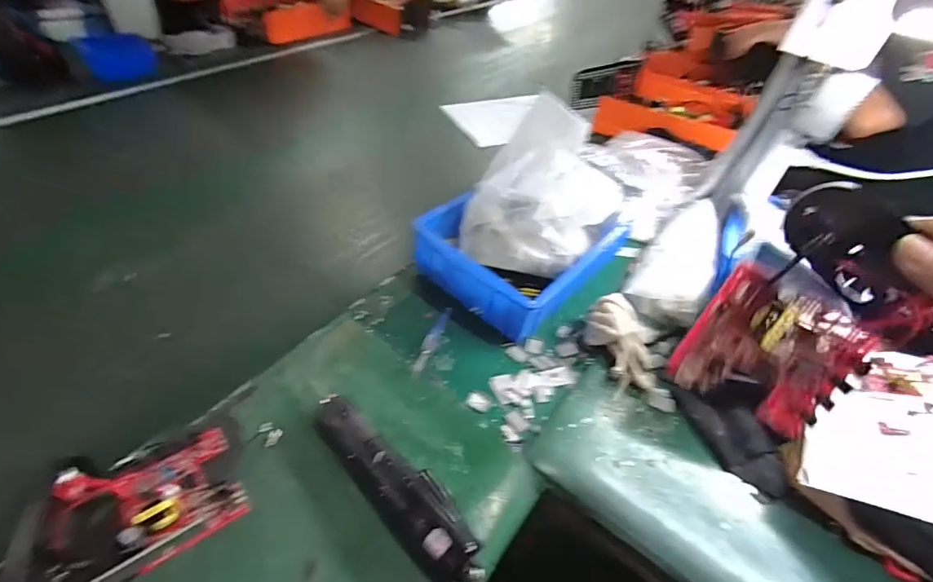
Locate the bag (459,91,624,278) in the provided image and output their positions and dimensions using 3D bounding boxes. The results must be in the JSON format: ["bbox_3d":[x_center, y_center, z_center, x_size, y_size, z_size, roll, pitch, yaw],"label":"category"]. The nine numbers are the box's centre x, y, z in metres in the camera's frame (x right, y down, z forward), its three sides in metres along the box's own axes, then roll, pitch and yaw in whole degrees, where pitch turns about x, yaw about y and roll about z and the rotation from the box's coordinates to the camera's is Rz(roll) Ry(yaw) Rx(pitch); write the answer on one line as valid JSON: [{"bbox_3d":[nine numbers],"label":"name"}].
[{"bbox_3d":[0.088,-0.125,0.593,0.177,0.151,0.161,34,50,24],"label":"bag"}]

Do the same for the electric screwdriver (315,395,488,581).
[{"bbox_3d":[-0.057,0.184,0.414,0.051,0.041,0.250,-31,58,-33],"label":"electric screwdriver"}]

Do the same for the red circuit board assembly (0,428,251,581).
[{"bbox_3d":[-0.280,0.184,0.378,0.156,0.058,0.099,-27,54,-31],"label":"red circuit board assembly"}]

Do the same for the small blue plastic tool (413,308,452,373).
[{"bbox_3d":[-0.040,0.057,0.564,0.017,0.006,0.105,17,45,9],"label":"small blue plastic tool"}]

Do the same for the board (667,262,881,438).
[{"bbox_3d":[0.194,0.042,0.291,0.092,0.086,0.021,30,21,12],"label":"board"}]

